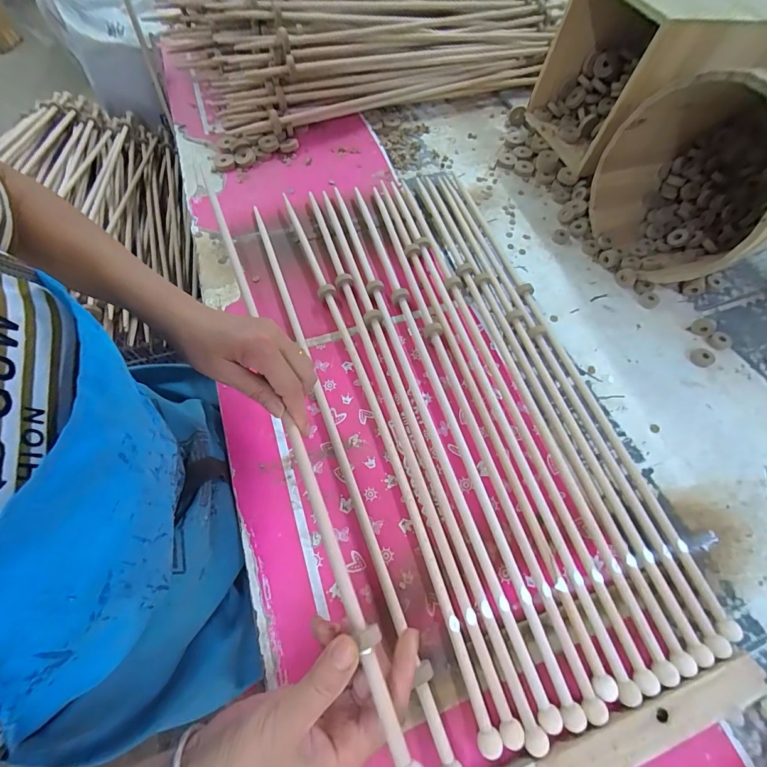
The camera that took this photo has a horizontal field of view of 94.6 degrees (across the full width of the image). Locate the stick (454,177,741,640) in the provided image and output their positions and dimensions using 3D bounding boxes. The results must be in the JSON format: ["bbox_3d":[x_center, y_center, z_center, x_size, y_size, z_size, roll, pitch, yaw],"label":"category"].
[{"bbox_3d":[0.230,-0.060,0.470,0.028,0.022,0.670,-13,64,-9],"label":"stick"}]

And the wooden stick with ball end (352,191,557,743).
[{"bbox_3d":[0.053,-0.012,0.440,0.018,0.021,0.683,-12,64,-8],"label":"wooden stick with ball end"}]

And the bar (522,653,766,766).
[{"bbox_3d":[0.181,0.289,0.281,0.284,0.019,0.031,-16,64,-10],"label":"bar"}]

